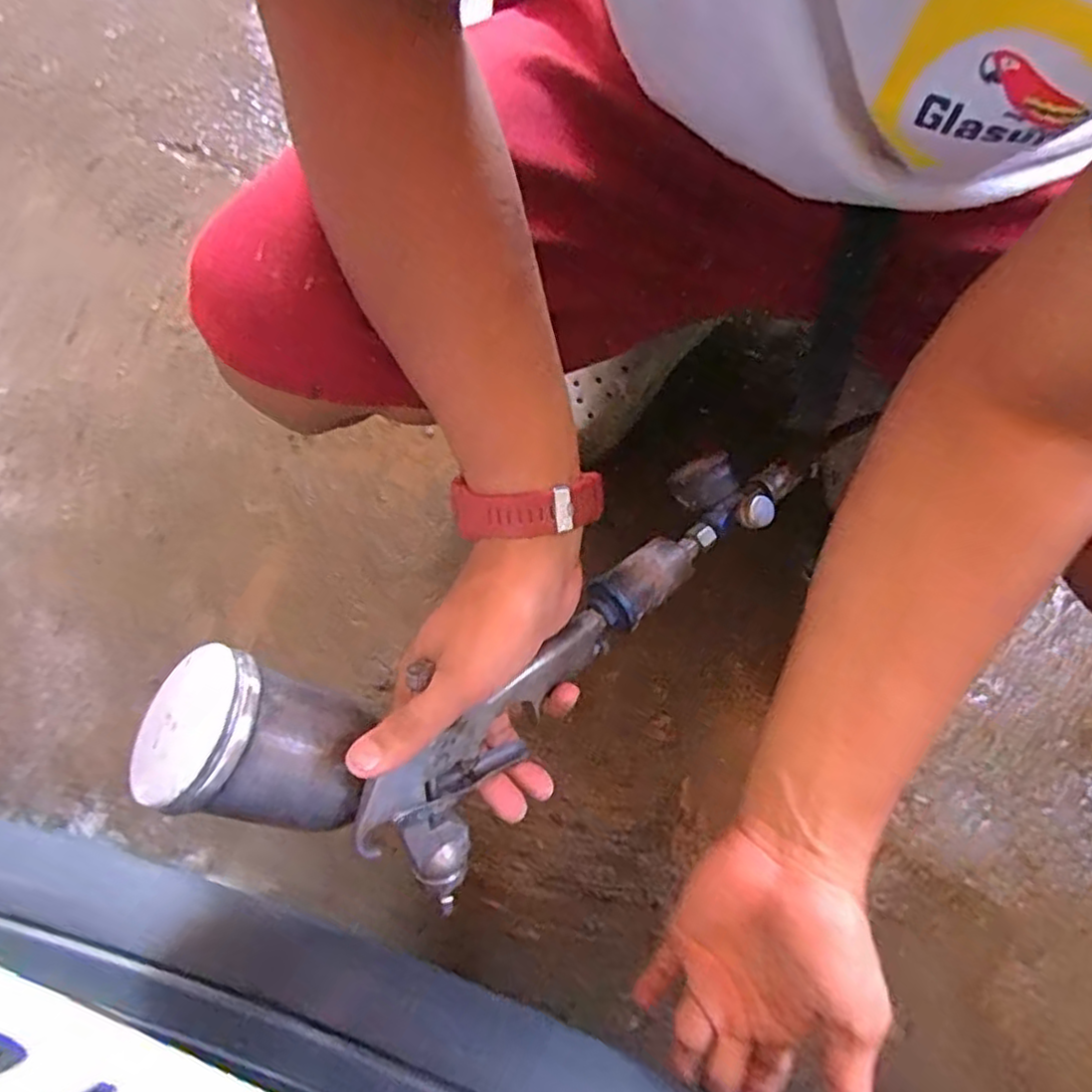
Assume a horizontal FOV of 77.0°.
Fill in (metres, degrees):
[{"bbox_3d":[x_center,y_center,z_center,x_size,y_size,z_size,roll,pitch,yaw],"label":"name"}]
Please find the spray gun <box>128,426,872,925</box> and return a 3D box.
[{"bbox_3d":[-0.005,0.047,0.397,0.409,0.088,0.161,-32,75,-20],"label":"spray gun"}]

